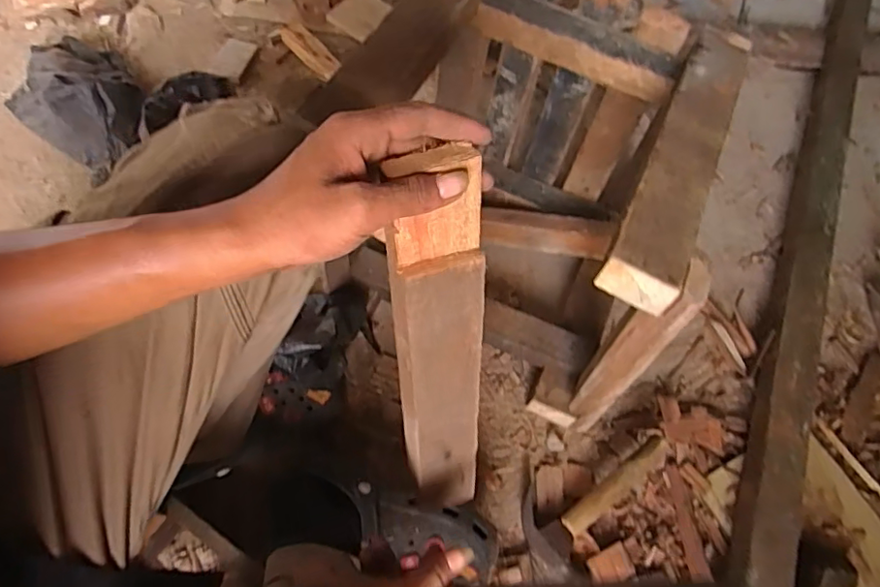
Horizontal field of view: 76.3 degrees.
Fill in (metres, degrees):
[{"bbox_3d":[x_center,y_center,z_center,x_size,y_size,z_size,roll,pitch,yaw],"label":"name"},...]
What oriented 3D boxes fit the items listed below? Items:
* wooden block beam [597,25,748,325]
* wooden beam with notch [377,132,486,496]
[{"bbox_3d":[0.242,-0.149,0.555,0.071,0.037,0.380,26,61,8],"label":"wooden block beam"},{"bbox_3d":[0.000,0.064,0.430,0.062,0.361,0.026,-11,42,-10],"label":"wooden beam with notch"}]

